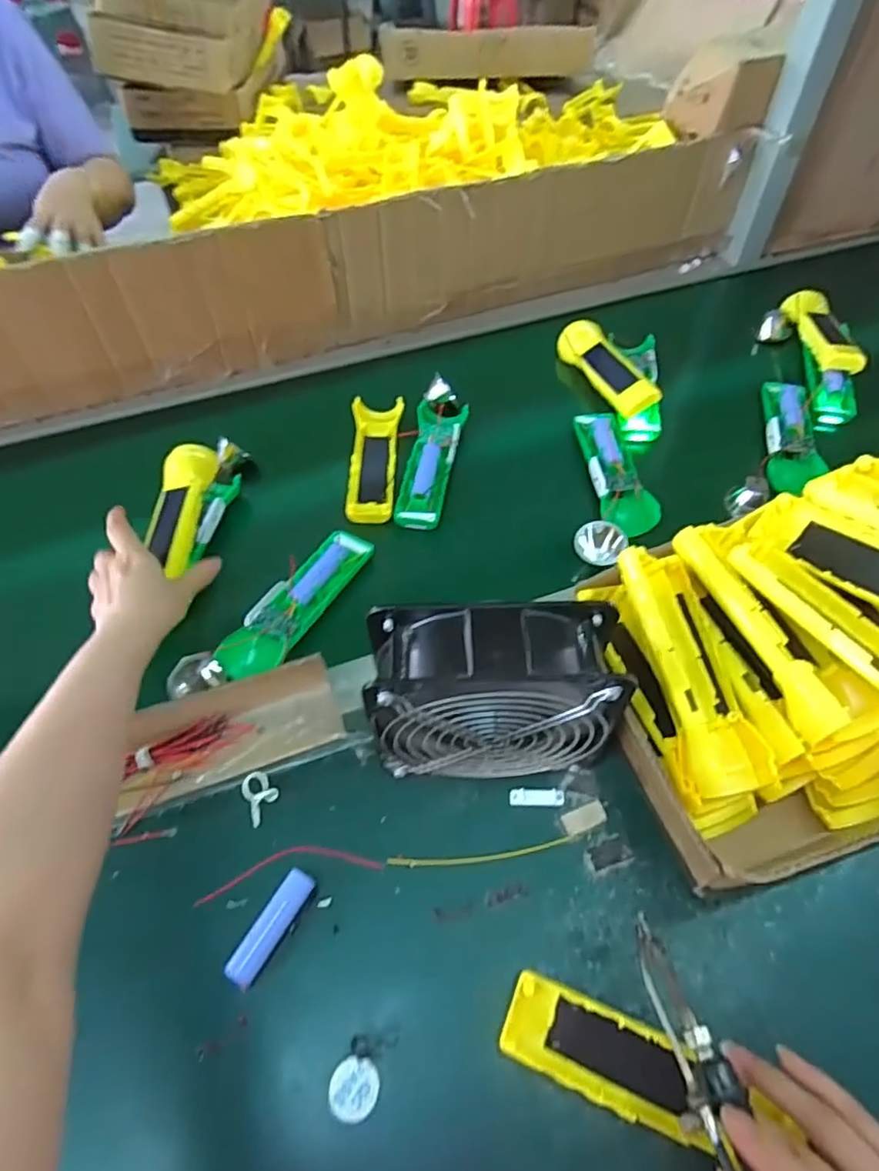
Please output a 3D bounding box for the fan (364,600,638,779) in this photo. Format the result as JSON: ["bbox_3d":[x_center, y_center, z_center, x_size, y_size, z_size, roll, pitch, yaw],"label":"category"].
[{"bbox_3d":[0.034,0.074,0.391,0.152,0.150,0.066,-2,54,0],"label":"fan"}]

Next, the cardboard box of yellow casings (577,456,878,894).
[{"bbox_3d":[0.304,0.029,0.409,0.393,0.162,0.212,-17,56,-11],"label":"cardboard box of yellow casings"}]

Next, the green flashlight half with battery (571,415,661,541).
[{"bbox_3d":[0.172,-0.117,0.597,0.050,0.018,0.163,-4,54,-2],"label":"green flashlight half with battery"}]

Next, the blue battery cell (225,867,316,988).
[{"bbox_3d":[-0.104,0.211,0.377,0.018,0.018,0.065,27,59,19],"label":"blue battery cell"}]

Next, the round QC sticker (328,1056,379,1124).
[{"bbox_3d":[-0.048,0.283,0.340,0.026,0.004,0.028,6,55,6],"label":"round QC sticker"}]

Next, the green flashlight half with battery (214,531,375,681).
[{"bbox_3d":[-0.116,0.014,0.514,0.047,0.025,0.161,29,60,20],"label":"green flashlight half with battery"}]

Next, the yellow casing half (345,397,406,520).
[{"bbox_3d":[-0.066,-0.130,0.620,0.049,0.020,0.157,0,54,1],"label":"yellow casing half"}]

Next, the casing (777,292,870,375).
[{"bbox_3d":[0.440,-0.295,0.697,0.045,0.031,0.160,4,54,4],"label":"casing"}]

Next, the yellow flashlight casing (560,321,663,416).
[{"bbox_3d":[0.181,-0.246,0.682,0.046,0.039,0.163,-17,56,-11],"label":"yellow flashlight casing"}]

